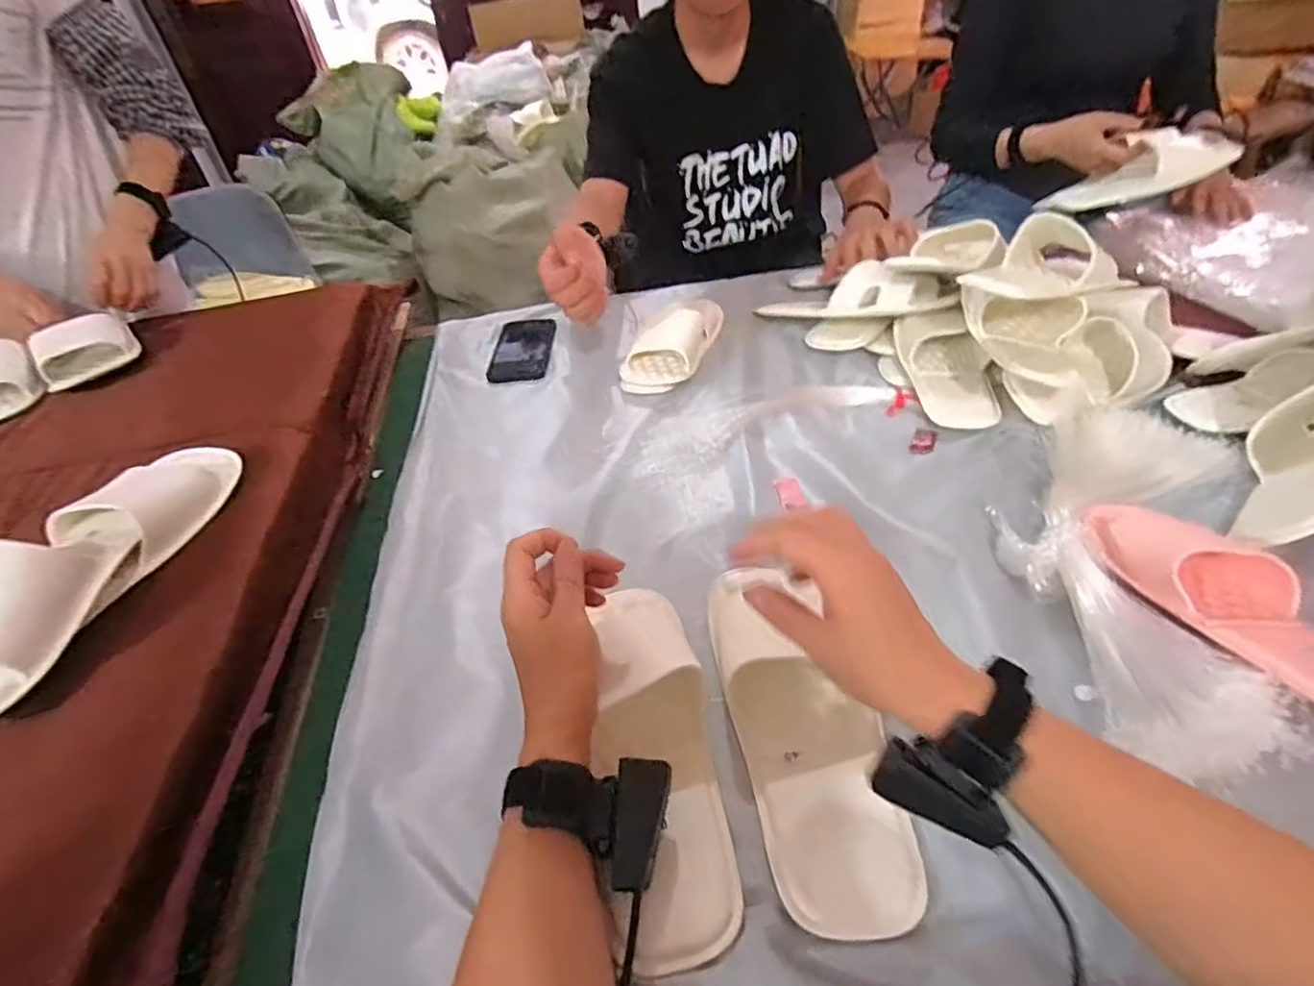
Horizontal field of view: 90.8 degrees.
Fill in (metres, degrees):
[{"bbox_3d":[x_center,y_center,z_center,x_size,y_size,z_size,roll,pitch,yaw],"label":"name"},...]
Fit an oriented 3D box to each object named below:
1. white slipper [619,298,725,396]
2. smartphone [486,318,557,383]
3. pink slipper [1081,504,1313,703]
[{"bbox_3d":[0.021,-0.203,0.850,0.087,0.057,0.208,10,43,18],"label":"white slipper"},{"bbox_3d":[-0.189,-0.204,0.914,0.080,0.005,0.172,-5,41,2],"label":"smartphone"},{"bbox_3d":[0.423,0.077,0.478,0.108,0.048,0.225,-15,41,-10],"label":"pink slipper"}]

